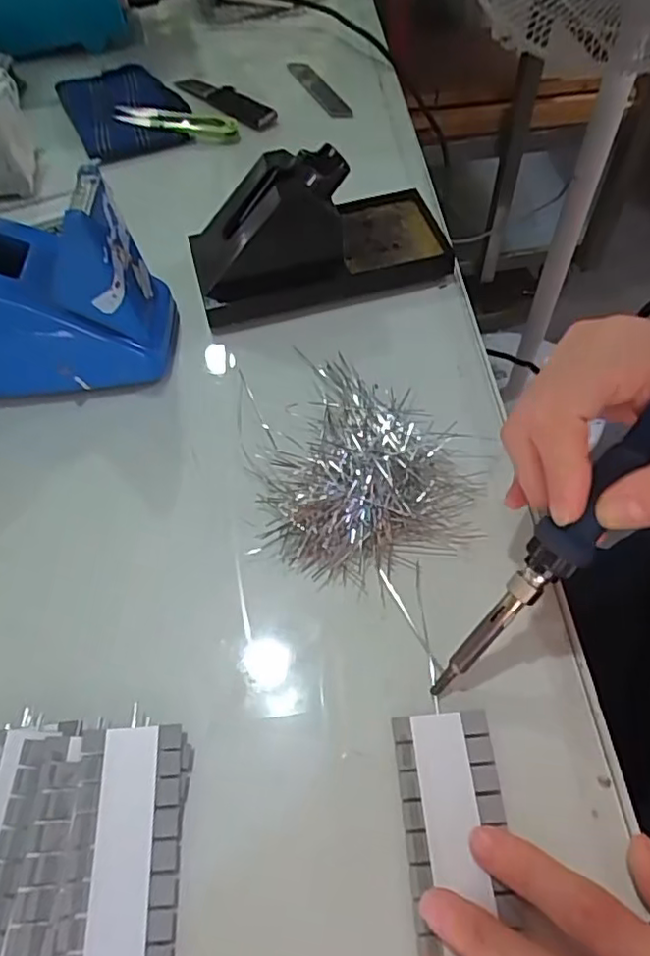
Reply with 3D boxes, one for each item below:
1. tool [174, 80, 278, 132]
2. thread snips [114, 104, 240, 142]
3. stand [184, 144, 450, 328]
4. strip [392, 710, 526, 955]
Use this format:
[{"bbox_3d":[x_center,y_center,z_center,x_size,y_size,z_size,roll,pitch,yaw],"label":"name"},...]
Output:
[{"bbox_3d":[-0.086,-0.321,0.527,0.114,0.013,0.022,39,66,24],"label":"tool"},{"bbox_3d":[-0.119,-0.287,0.501,0.102,0.014,0.026,10,58,9],"label":"thread snips"},{"bbox_3d":[-0.004,-0.158,0.383,0.157,0.071,0.075,-14,58,-6],"label":"stand"},{"bbox_3d":[0.051,0.150,0.224,0.038,0.005,0.123,-5,56,1],"label":"strip"}]

